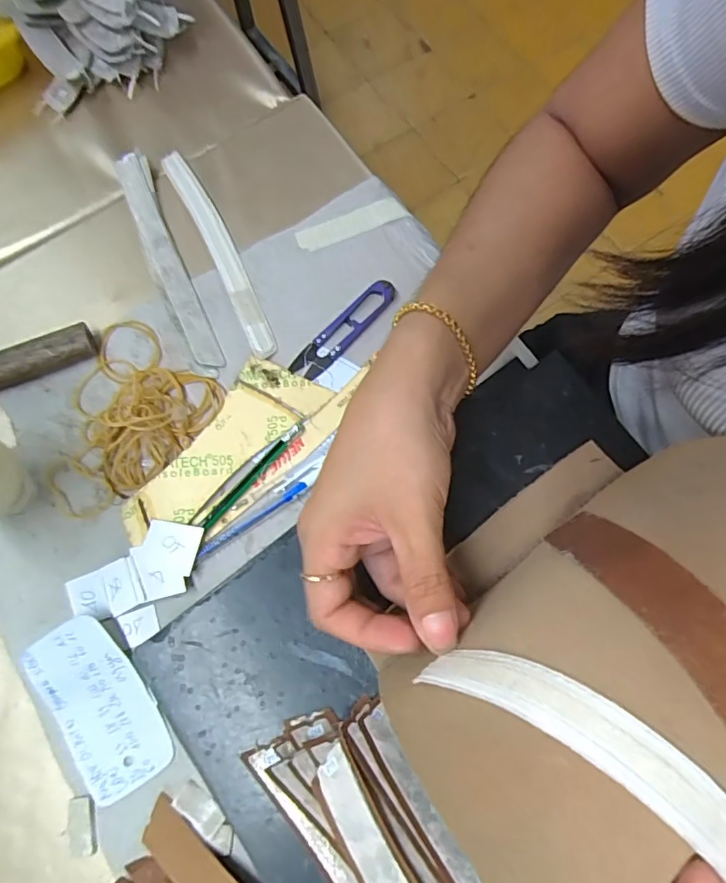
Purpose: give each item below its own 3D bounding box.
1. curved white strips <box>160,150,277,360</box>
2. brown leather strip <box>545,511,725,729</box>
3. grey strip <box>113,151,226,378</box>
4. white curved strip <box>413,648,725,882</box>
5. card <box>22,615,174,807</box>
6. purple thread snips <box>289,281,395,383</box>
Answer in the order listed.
[{"bbox_3d":[-0.108,-0.145,0.392,0.022,0.010,0.186,-25,76,-6],"label":"curved white strips"},{"bbox_3d":[0.109,0.066,0.181,0.026,0.040,0.122,-23,49,-5],"label":"brown leather strip"},{"bbox_3d":[-0.149,-0.136,0.393,0.026,0.009,0.199,-23,77,-4],"label":"grey strip"},{"bbox_3d":[0.071,0.096,0.171,0.110,0.038,0.026,23,76,28],"label":"white curved strip"},{"bbox_3d":[-0.159,0.157,0.306,0.052,0.013,0.101,-32,77,-8],"label":"card"},{"bbox_3d":[-0.014,-0.081,0.373,0.021,0.007,0.095,43,80,11],"label":"purple thread snips"}]

